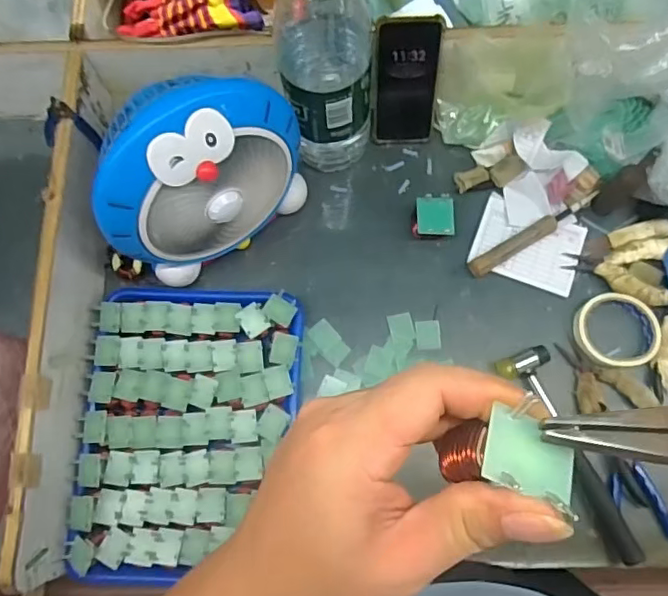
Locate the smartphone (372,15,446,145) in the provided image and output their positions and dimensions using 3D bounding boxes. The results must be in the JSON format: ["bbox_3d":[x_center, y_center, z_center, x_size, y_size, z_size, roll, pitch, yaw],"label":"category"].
[{"bbox_3d":[0.090,-0.270,0.720,0.082,0.169,0.017,-3,53,2],"label":"smartphone"}]

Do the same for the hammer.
[{"bbox_3d":[0.262,0.177,0.647,0.067,0.029,0.246,-17,75,-2],"label":"hammer"}]

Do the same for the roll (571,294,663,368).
[{"bbox_3d":[0.341,0.037,0.683,0.099,0.020,0.089,-5,75,1],"label":"roll"}]

